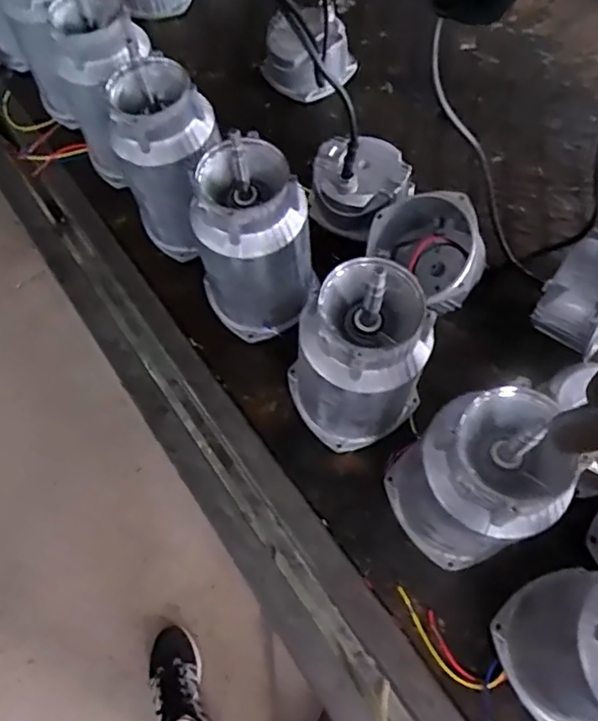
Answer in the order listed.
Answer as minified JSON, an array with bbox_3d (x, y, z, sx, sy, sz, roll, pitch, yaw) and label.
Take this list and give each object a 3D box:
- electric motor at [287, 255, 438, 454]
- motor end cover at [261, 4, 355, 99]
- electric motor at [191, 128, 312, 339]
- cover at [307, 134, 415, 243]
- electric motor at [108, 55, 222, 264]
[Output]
[{"bbox_3d":[0.058,-0.001,0.566,0.123,0.224,0.119,-1,65,3],"label":"electric motor"},{"bbox_3d":[0.012,-0.466,0.874,0.140,0.090,0.140,4,65,6],"label":"motor end cover"},{"bbox_3d":[-0.048,-0.120,0.625,0.119,0.224,0.108,-24,66,-8],"label":"electric motor"},{"bbox_3d":[0.077,-0.224,0.749,0.115,0.078,0.122,-43,69,-15],"label":"cover"},{"bbox_3d":[-0.150,-0.232,0.679,0.101,0.223,0.105,-1,65,3],"label":"electric motor"}]

